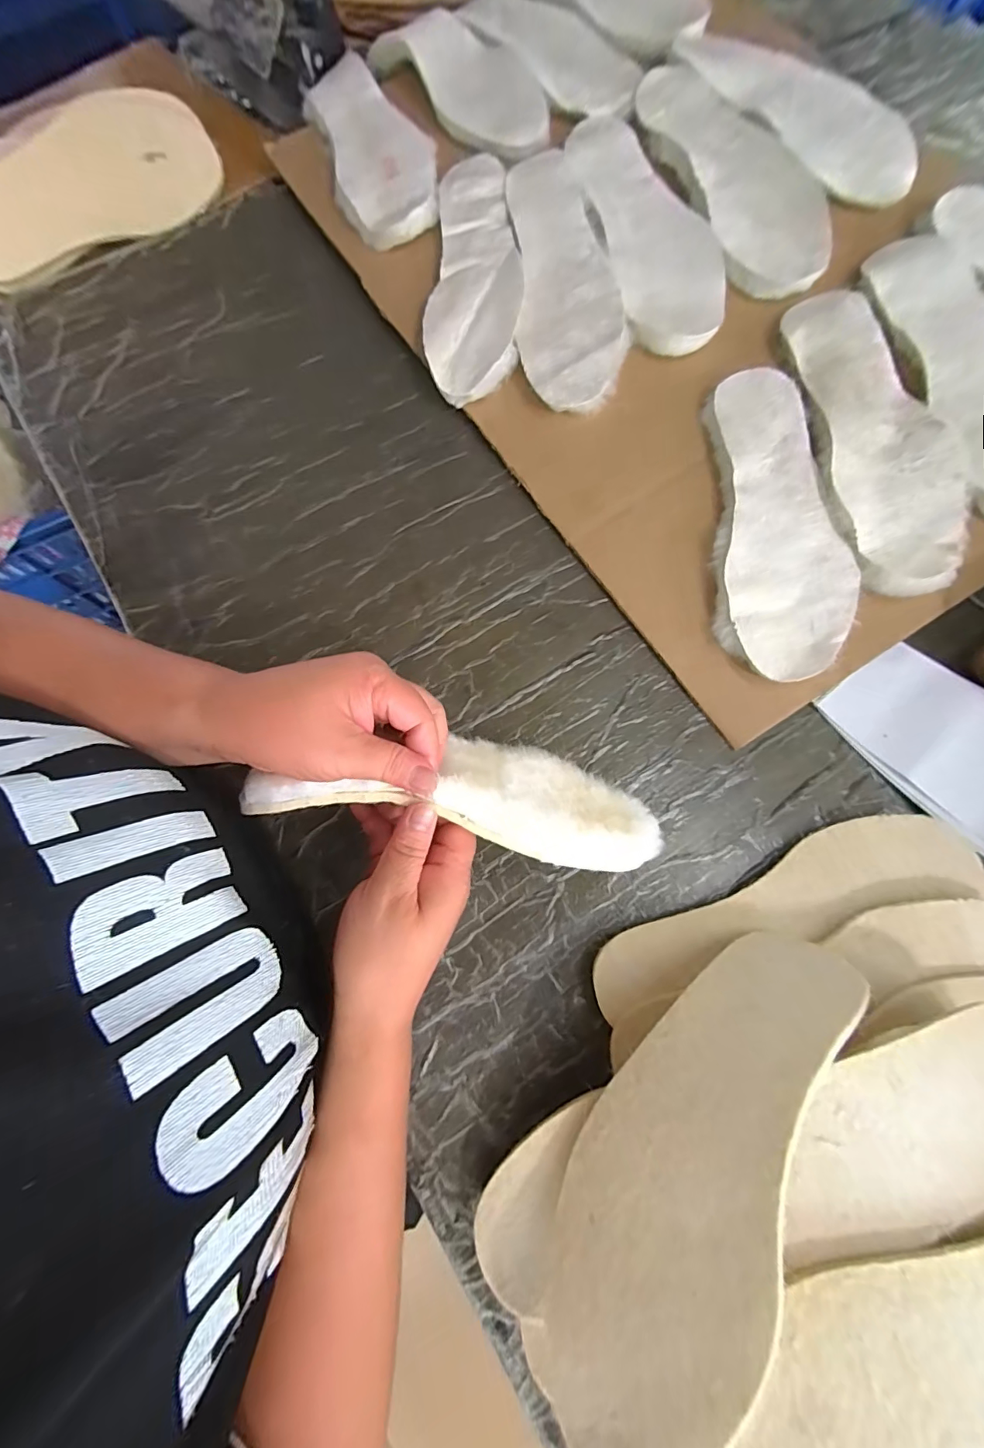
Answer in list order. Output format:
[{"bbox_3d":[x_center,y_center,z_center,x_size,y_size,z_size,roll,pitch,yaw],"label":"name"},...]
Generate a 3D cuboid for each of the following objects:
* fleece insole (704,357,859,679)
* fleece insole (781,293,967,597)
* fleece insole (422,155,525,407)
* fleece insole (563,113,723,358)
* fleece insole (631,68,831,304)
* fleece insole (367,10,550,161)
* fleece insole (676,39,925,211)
[{"bbox_3d":[0.226,-0.164,0.382,0.095,0.016,0.262,1,79,8],"label":"fleece insole"},{"bbox_3d":[0.309,-0.234,0.383,0.089,0.023,0.272,-5,74,-1],"label":"fleece insole"},{"bbox_3d":[-0.013,-0.426,0.454,0.087,0.016,0.259,4,80,8],"label":"fleece insole"},{"bbox_3d":[0.143,-0.457,0.440,0.091,0.012,0.266,-14,80,5],"label":"fleece insole"},{"bbox_3d":[0.224,-0.512,0.444,0.087,0.014,0.275,-23,80,12],"label":"fleece insole"},{"bbox_3d":[-0.022,-0.669,0.497,0.104,0.019,0.233,-40,80,-3],"label":"fleece insole"},{"bbox_3d":[0.284,-0.571,0.448,0.107,0.021,0.250,-29,75,-7],"label":"fleece insole"}]

